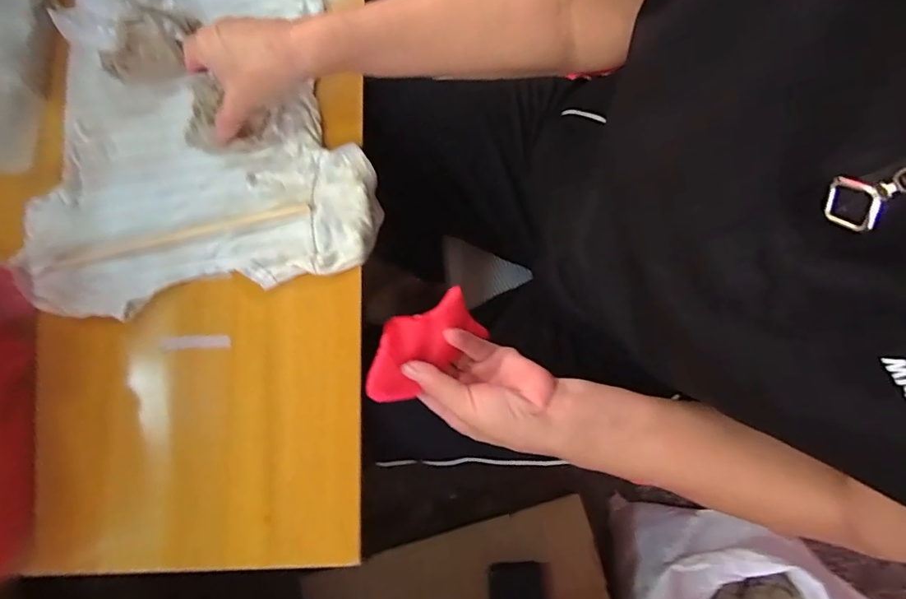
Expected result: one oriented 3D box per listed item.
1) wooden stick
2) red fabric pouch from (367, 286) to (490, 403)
[{"bbox_3d":[-0.238,-0.058,0.426,0.221,0.004,0.009,-13,79,-2],"label":"wooden stick"},{"bbox_3d":[-0.026,0.036,0.377,0.102,0.006,0.055,-35,101,-11],"label":"red fabric pouch"}]

